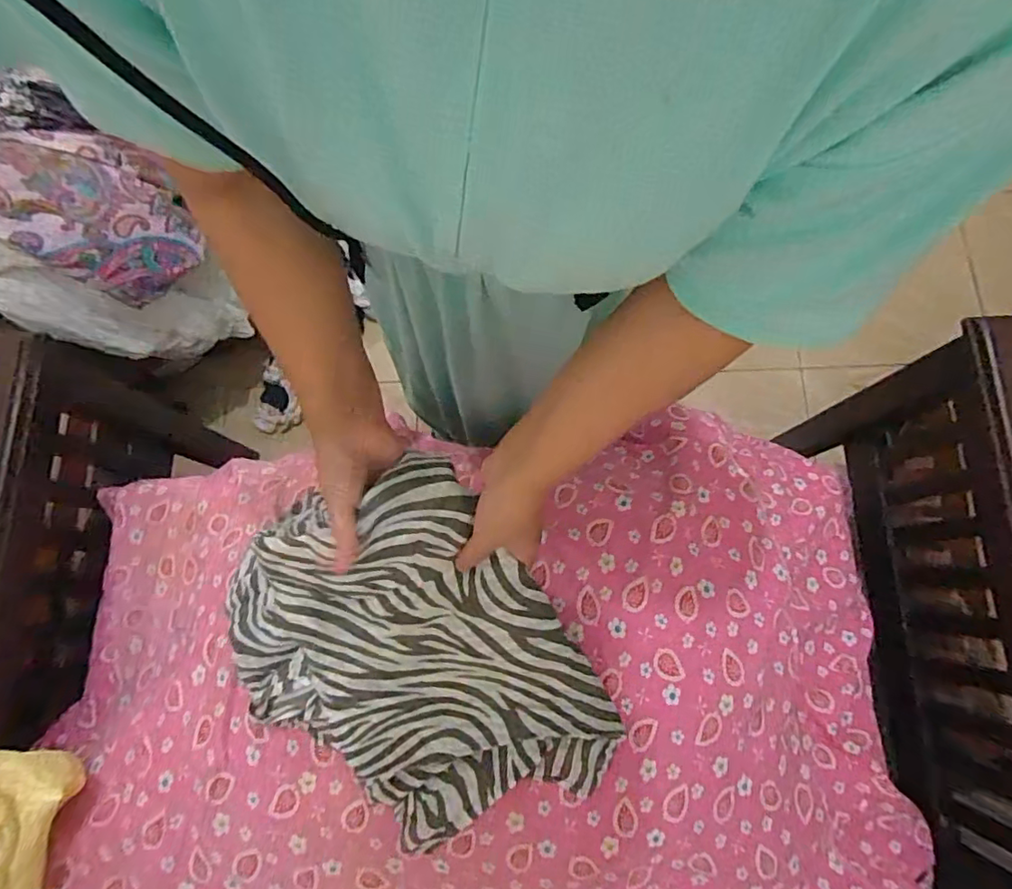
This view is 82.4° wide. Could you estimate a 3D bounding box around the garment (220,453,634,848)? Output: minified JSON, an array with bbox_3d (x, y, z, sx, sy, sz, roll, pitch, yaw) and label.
[{"bbox_3d":[-0.090,0.175,0.480,0.254,0.133,0.349,-36,80,-7],"label":"garment"}]

